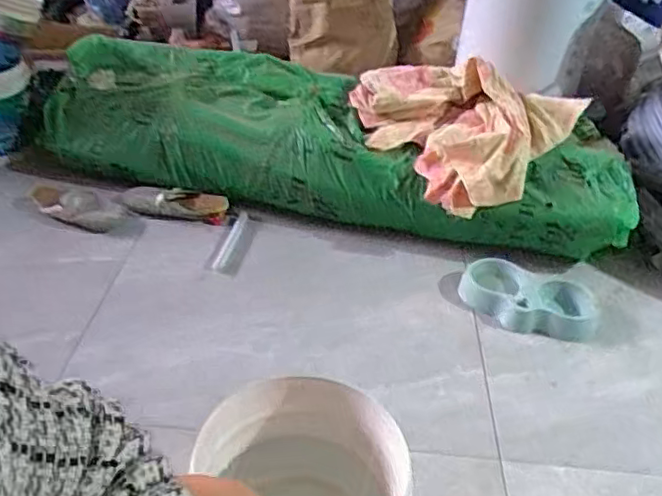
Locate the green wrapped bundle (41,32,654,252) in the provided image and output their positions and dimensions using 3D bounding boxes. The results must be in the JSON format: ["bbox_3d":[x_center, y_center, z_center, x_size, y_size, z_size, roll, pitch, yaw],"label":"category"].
[{"bbox_3d":[-0.002,-0.258,1.524,1.451,0.312,0.315,9,36,4],"label":"green wrapped bundle"}]

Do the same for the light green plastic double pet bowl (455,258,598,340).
[{"bbox_3d":[0.433,0.114,1.352,0.295,0.056,0.158,12,37,8],"label":"light green plastic double pet bowl"}]

